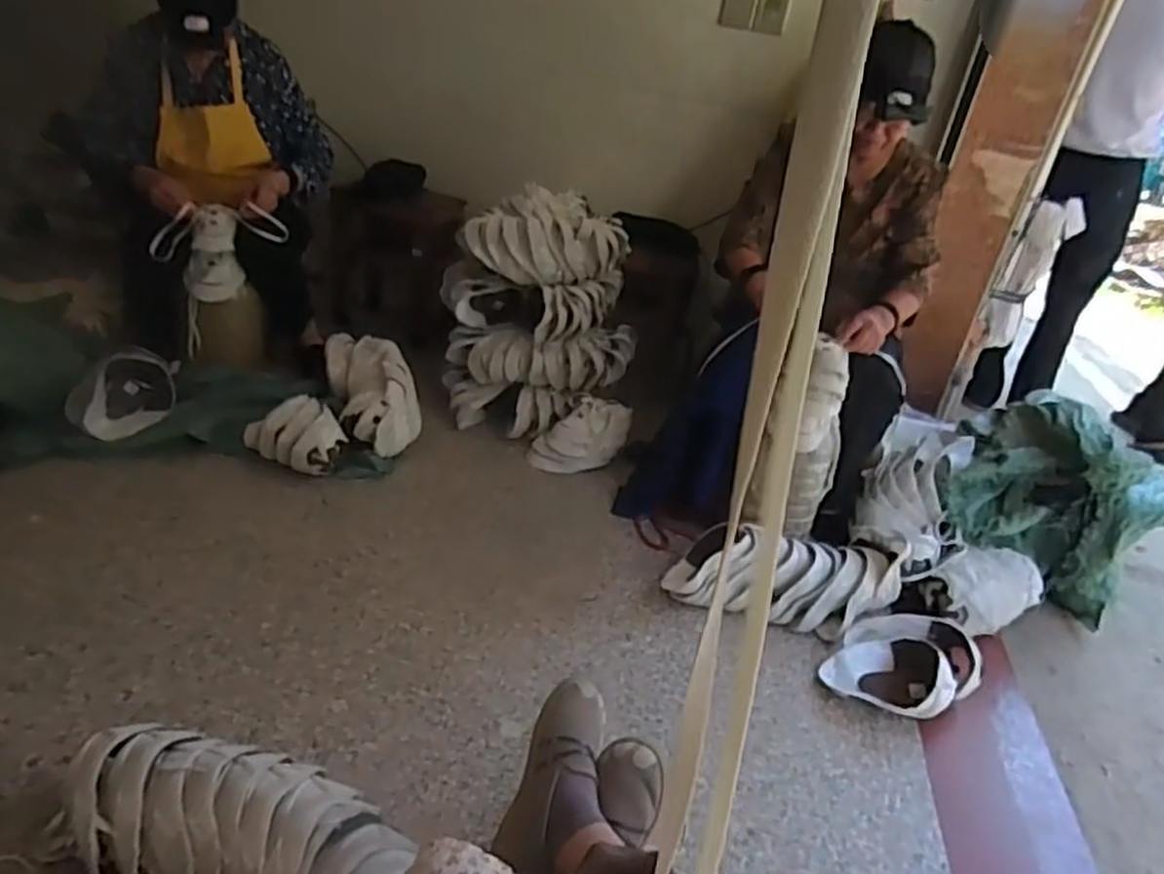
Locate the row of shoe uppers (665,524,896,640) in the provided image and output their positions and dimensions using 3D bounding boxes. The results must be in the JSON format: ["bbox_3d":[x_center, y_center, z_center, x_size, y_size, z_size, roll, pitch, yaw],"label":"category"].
[{"bbox_3d":[0.389,0.265,1.434,0.447,0.112,0.159,11,27,3],"label":"row of shoe uppers"}]

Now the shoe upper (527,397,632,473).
[{"bbox_3d":[-0.001,-0.008,1.841,0.245,0.138,0.093,-2,30,-22],"label":"shoe upper"}]

